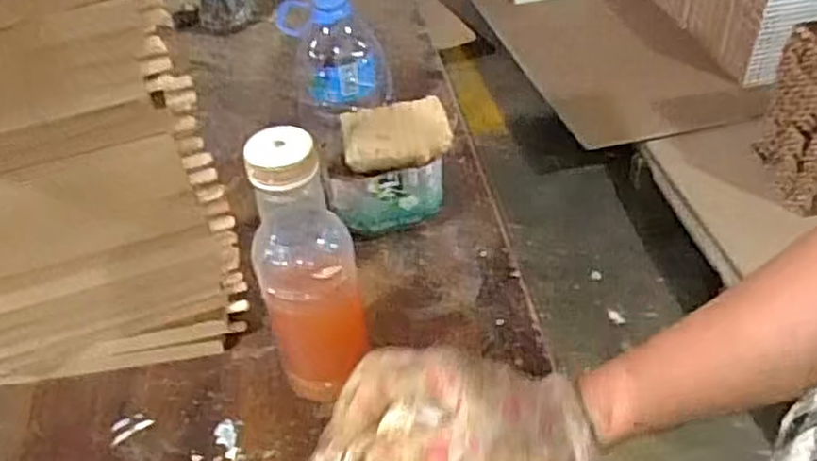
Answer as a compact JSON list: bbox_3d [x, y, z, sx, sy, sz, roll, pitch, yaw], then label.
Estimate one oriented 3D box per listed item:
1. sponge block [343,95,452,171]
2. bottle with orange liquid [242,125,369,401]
[{"bbox_3d":[-0.012,-0.081,0.633,0.088,0.027,0.056,-11,80,-6],"label":"sponge block"},{"bbox_3d":[-0.065,0.029,0.489,0.063,0.210,0.057,-12,43,-9],"label":"bottle with orange liquid"}]

